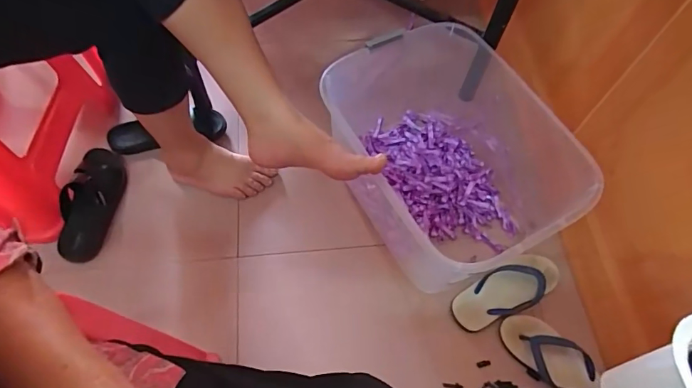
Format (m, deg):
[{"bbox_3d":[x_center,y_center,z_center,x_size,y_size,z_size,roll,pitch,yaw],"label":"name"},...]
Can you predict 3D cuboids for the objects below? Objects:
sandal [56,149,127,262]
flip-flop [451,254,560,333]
[{"bbox_3d":[-0.525,0.015,0.917,0.099,0.059,0.249,5,62,1],"label":"sandal"},{"bbox_3d":[0.320,0.191,0.877,0.231,0.040,0.091,-25,65,-14],"label":"flip-flop"}]

